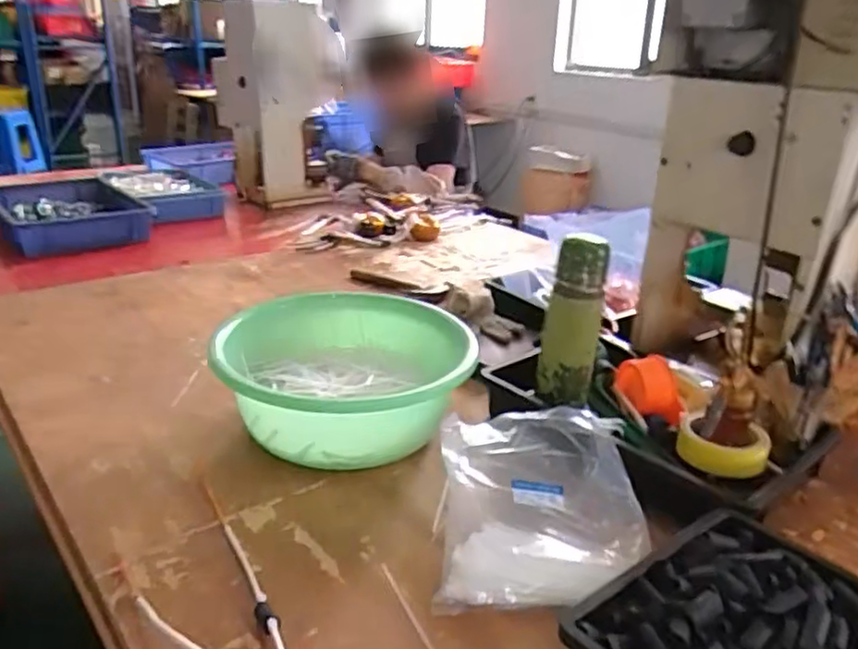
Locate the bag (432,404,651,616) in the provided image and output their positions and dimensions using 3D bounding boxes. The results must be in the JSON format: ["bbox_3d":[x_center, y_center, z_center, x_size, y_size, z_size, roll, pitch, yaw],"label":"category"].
[{"bbox_3d":[0.113,0.178,0.710,0.201,0.075,0.226,2,23,2],"label":"bag"}]

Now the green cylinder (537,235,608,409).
[{"bbox_3d":[0.176,-0.005,0.867,0.067,0.202,0.054,6,24,11],"label":"green cylinder"}]

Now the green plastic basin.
[{"bbox_3d":[-0.103,0.069,0.893,0.300,0.126,0.313,1,23,0],"label":"green plastic basin"}]

